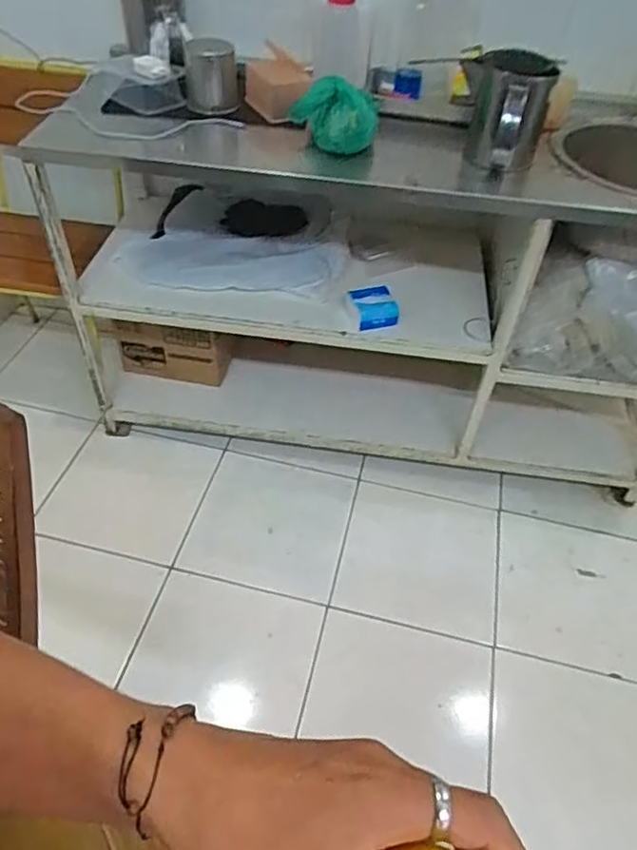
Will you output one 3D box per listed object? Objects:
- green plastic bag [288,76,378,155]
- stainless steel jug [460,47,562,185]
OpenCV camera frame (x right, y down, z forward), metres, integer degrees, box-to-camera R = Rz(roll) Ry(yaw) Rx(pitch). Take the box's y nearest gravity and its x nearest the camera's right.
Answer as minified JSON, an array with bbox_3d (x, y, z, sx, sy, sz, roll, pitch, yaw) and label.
[{"bbox_3d":[0.037,-0.619,1.214,0.184,0.108,0.075,28,52,20],"label":"green plastic bag"},{"bbox_3d":[0.369,-0.595,1.191,0.143,0.195,0.214,15,48,10],"label":"stainless steel jug"}]

